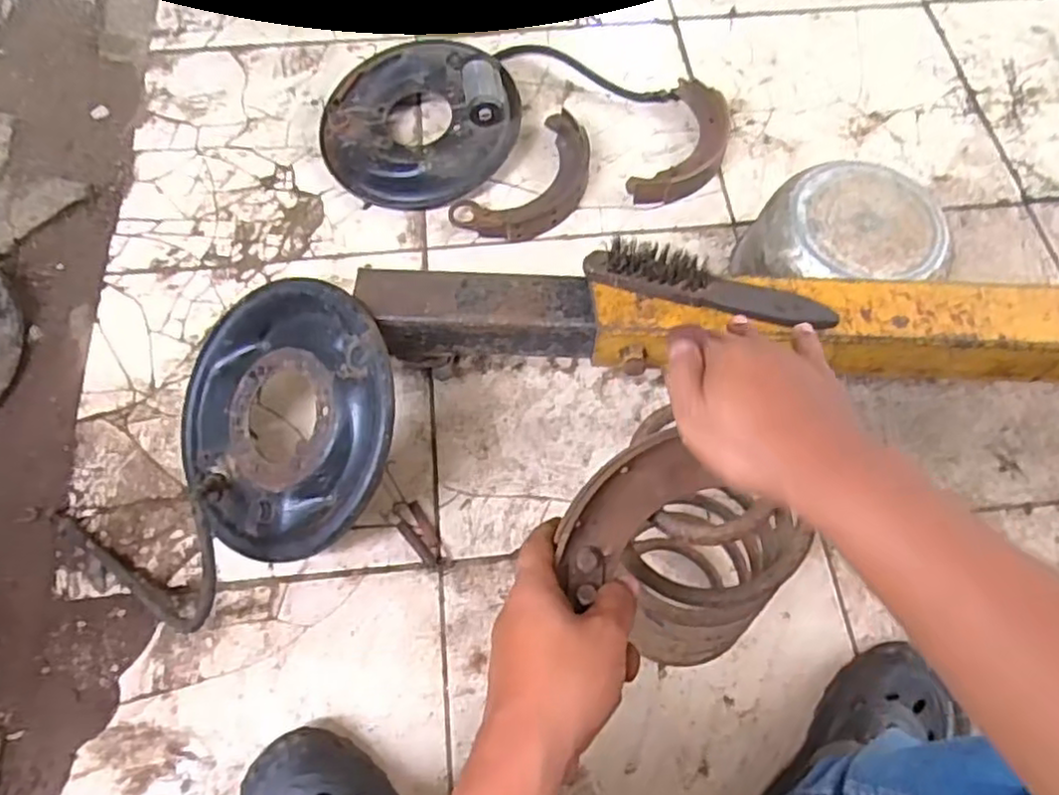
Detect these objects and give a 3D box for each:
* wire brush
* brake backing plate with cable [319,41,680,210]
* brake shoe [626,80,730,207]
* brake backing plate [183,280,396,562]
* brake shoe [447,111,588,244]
[{"bbox_3d":[0.166,-0.102,0.636,0.227,0.036,0.034,15,68,4],"label":"wire brush"},{"bbox_3d":[-0.064,-0.424,0.961,0.453,0.084,0.246,-28,70,-11],"label":"brake backing plate with cable"},{"bbox_3d":[0.216,-0.343,0.951,0.103,0.035,0.217,24,69,10],"label":"brake shoe"},{"bbox_3d":[-0.245,0.019,0.694,0.273,0.035,0.260,-4,82,26],"label":"brake backing plate"},{"bbox_3d":[0.009,-0.283,0.923,0.118,0.033,0.219,39,72,15],"label":"brake shoe"}]

